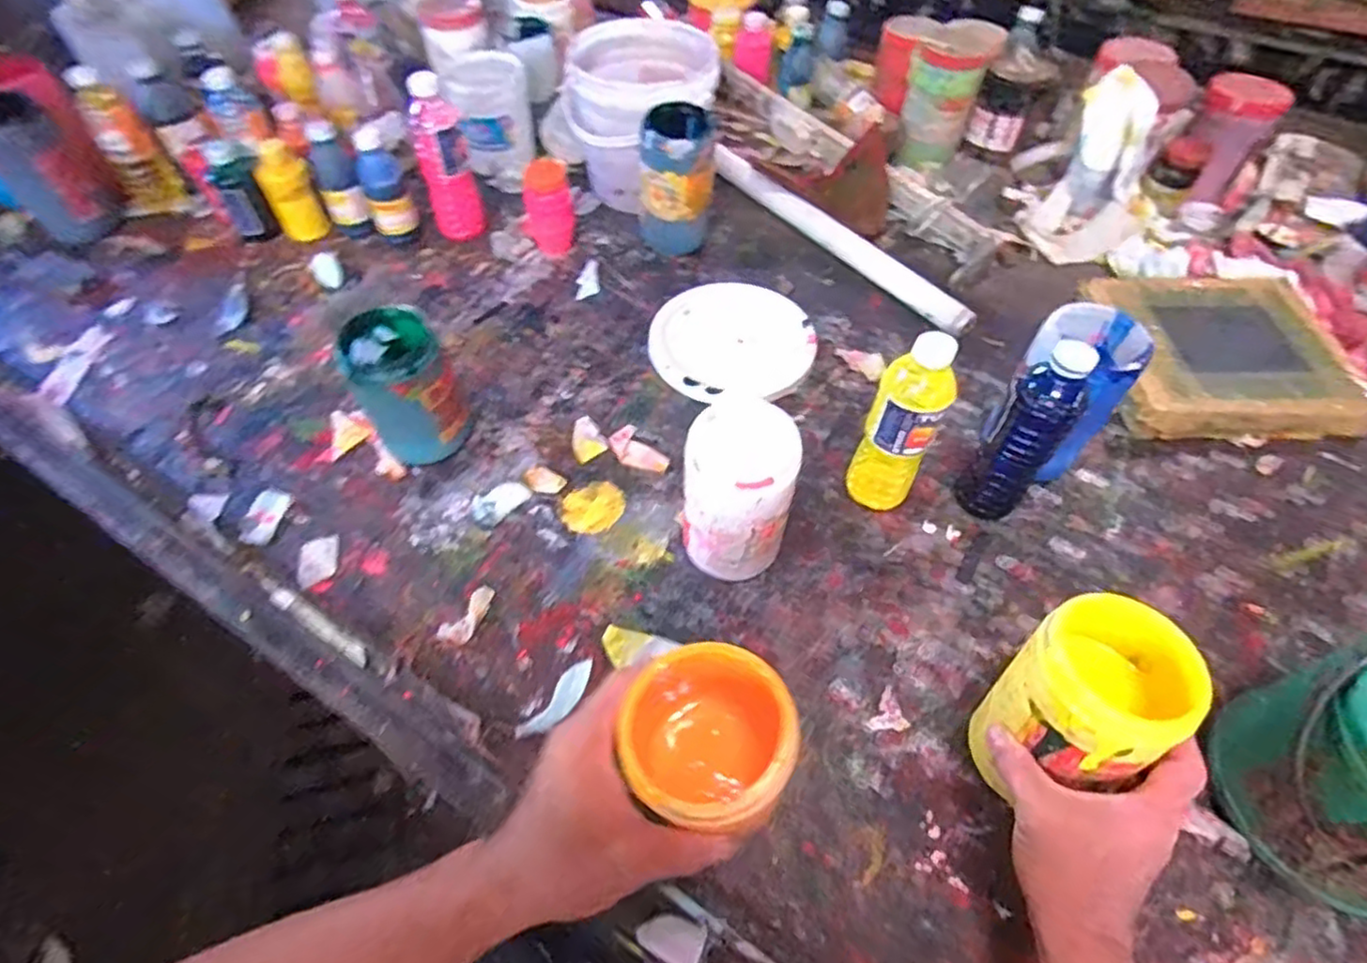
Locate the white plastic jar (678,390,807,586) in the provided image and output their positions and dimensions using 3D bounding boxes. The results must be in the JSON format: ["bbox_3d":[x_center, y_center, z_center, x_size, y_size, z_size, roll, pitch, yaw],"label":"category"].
[{"bbox_3d":[0.048,0.015,0.595,0.091,0.187,0.083,-1,57,1],"label":"white plastic jar"}]

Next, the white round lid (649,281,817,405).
[{"bbox_3d":[0.058,-0.176,0.831,0.200,0.013,0.202,1,55,-1],"label":"white round lid"}]

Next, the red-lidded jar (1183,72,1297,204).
[{"bbox_3d":[0.734,-0.467,0.926,0.097,0.139,0.108,36,63,23],"label":"red-lidded jar"}]

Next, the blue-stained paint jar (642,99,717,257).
[{"bbox_3d":[-0.009,-0.394,0.887,0.099,0.159,0.101,0,57,1],"label":"blue-stained paint jar"}]

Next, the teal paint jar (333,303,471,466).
[{"bbox_3d":[-0.284,-0.098,0.699,0.097,0.145,0.103,-1,57,1],"label":"teal paint jar"}]

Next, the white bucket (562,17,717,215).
[{"bbox_3d":[-0.052,-0.504,0.950,0.204,0.181,0.208,-1,57,1],"label":"white bucket"}]

